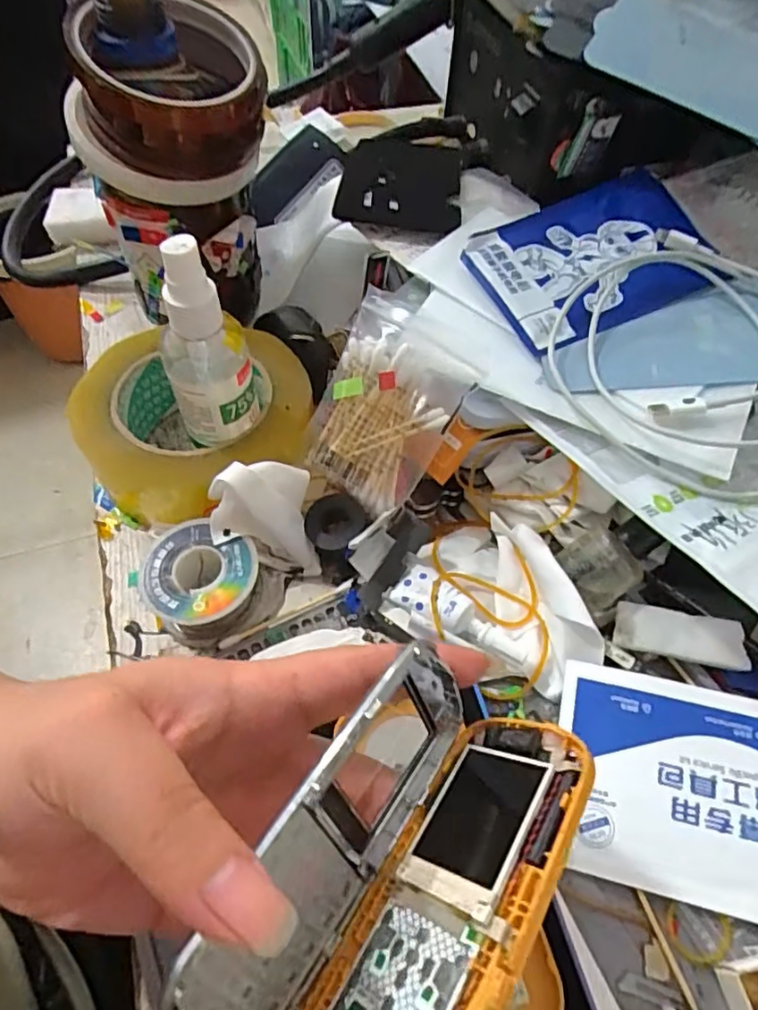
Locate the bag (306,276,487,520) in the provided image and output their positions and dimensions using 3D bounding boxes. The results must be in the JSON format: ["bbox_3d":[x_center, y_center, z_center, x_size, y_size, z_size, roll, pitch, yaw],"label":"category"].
[{"bbox_3d":[0.004,-0.053,0.297,0.067,0.019,0.102,34,102,8],"label":"bag"}]

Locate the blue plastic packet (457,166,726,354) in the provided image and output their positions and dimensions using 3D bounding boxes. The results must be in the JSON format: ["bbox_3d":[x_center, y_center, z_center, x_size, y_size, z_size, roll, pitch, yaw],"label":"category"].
[{"bbox_3d":[0.117,-0.139,0.329,0.127,0.023,0.089,-21,60,-15],"label":"blue plastic packet"}]

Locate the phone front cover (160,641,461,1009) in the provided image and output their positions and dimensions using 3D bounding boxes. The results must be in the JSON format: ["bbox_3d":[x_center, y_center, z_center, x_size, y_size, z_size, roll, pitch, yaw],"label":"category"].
[{"bbox_3d":[-0.010,0.096,0.176,0.004,0.057,0.117,9,47,40],"label":"phone front cover"}]

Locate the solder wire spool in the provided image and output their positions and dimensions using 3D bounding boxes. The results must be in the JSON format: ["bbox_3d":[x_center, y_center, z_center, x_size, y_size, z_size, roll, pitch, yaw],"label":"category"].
[{"bbox_3d":[-0.082,0.041,0.285,0.058,0.033,0.055,1,56,-1],"label":"solder wire spool"}]

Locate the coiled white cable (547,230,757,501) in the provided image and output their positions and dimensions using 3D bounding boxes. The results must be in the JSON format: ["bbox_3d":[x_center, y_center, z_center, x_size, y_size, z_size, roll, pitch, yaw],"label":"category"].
[{"bbox_3d":[0.164,-0.080,0.295,0.142,0.019,0.161,32,61,18],"label":"coiled white cable"}]

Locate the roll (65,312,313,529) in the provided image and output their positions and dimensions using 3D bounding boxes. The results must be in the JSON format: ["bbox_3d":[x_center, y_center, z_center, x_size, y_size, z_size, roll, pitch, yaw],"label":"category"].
[{"bbox_3d":[-0.092,-0.046,0.323,0.113,0.052,0.114,1,56,-1],"label":"roll"}]

